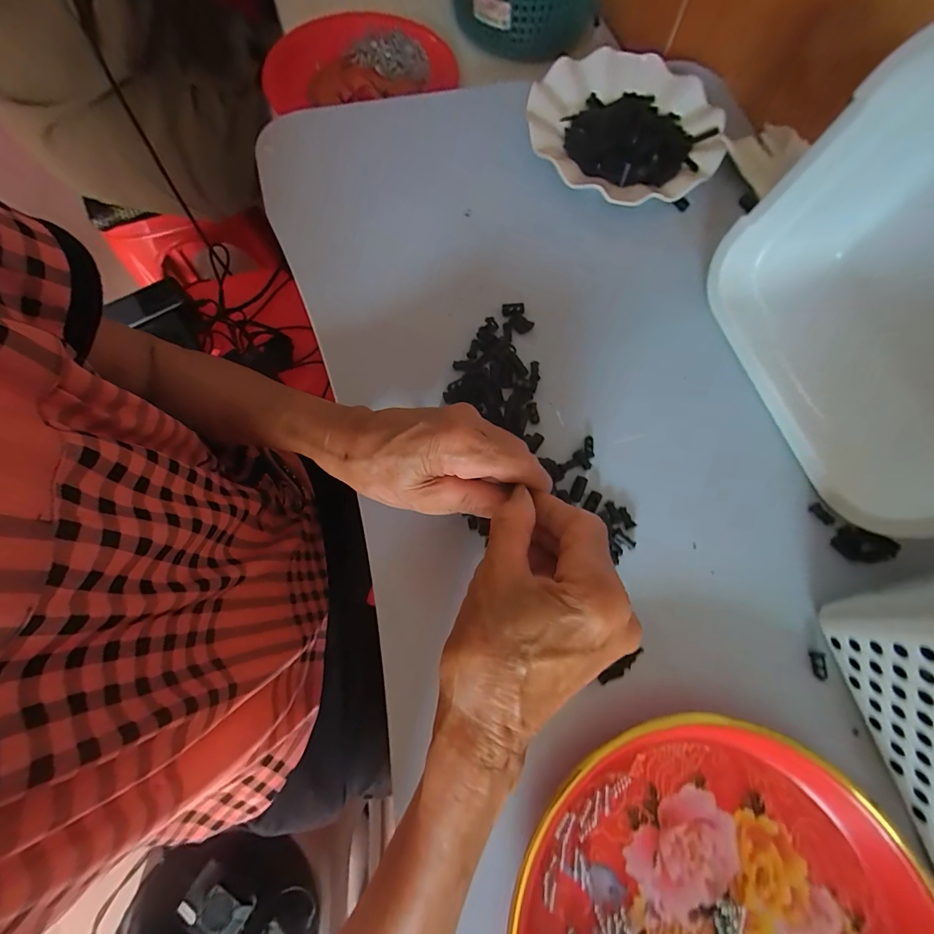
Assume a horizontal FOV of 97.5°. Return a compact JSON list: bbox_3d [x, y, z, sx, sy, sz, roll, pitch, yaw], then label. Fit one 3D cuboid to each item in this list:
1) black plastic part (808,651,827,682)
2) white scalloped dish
[{"bbox_3d":[0.226,0.128,0.262,0.007,0.004,0.016,3,72,0],"label":"black plastic part"},{"bbox_3d":[0.146,-0.314,0.389,0.177,0.032,0.181,0,72,-1],"label":"white scalloped dish"}]

